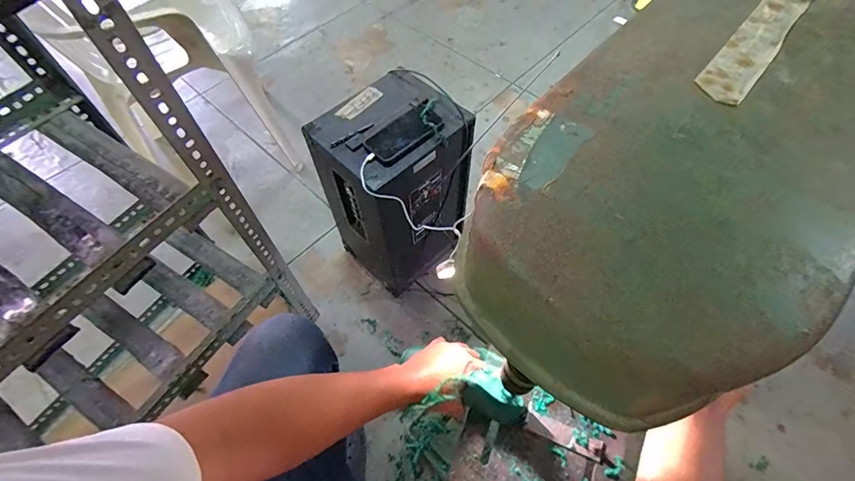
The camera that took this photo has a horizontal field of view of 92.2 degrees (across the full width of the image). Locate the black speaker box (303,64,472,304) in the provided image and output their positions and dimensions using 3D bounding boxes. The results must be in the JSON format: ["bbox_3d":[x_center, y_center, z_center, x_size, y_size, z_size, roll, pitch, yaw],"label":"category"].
[{"bbox_3d":[-0.079,-0.113,1.067,0.283,0.511,0.253,-39,66,-20],"label":"black speaker box"}]

